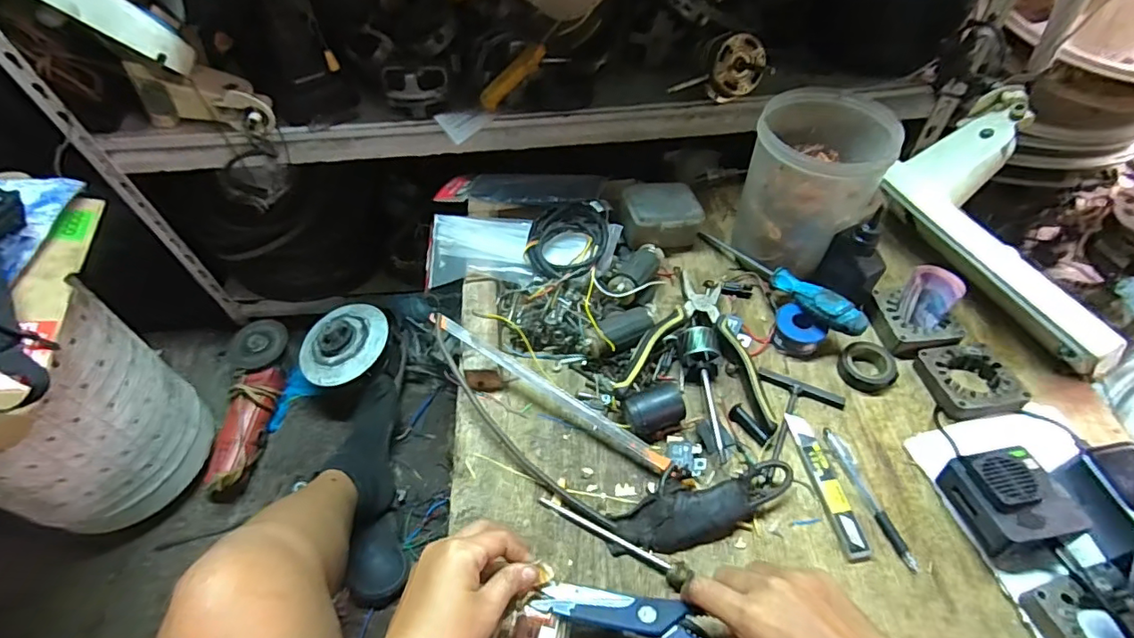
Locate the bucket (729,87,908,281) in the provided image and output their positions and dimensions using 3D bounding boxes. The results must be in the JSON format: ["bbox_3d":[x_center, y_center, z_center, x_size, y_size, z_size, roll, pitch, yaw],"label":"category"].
[{"bbox_3d":[0.276,-0.154,0.621,0.134,0.153,0.137,18,56,17],"label":"bucket"}]

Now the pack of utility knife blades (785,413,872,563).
[{"bbox_3d":[0.242,0.151,0.503,0.023,0.009,0.136,-8,53,-2],"label":"pack of utility knife blades"}]

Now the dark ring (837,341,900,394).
[{"bbox_3d":[0.320,0.049,0.570,0.059,0.016,0.053,8,54,10],"label":"dark ring"}]

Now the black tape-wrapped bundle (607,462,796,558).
[{"bbox_3d":[0.118,0.165,0.488,0.168,0.032,0.059,-16,54,-8],"label":"black tape-wrapped bundle"}]

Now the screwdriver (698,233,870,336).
[{"bbox_3d":[0.243,-0.048,0.633,0.025,0.030,0.242,-23,35,-13],"label":"screwdriver"}]

